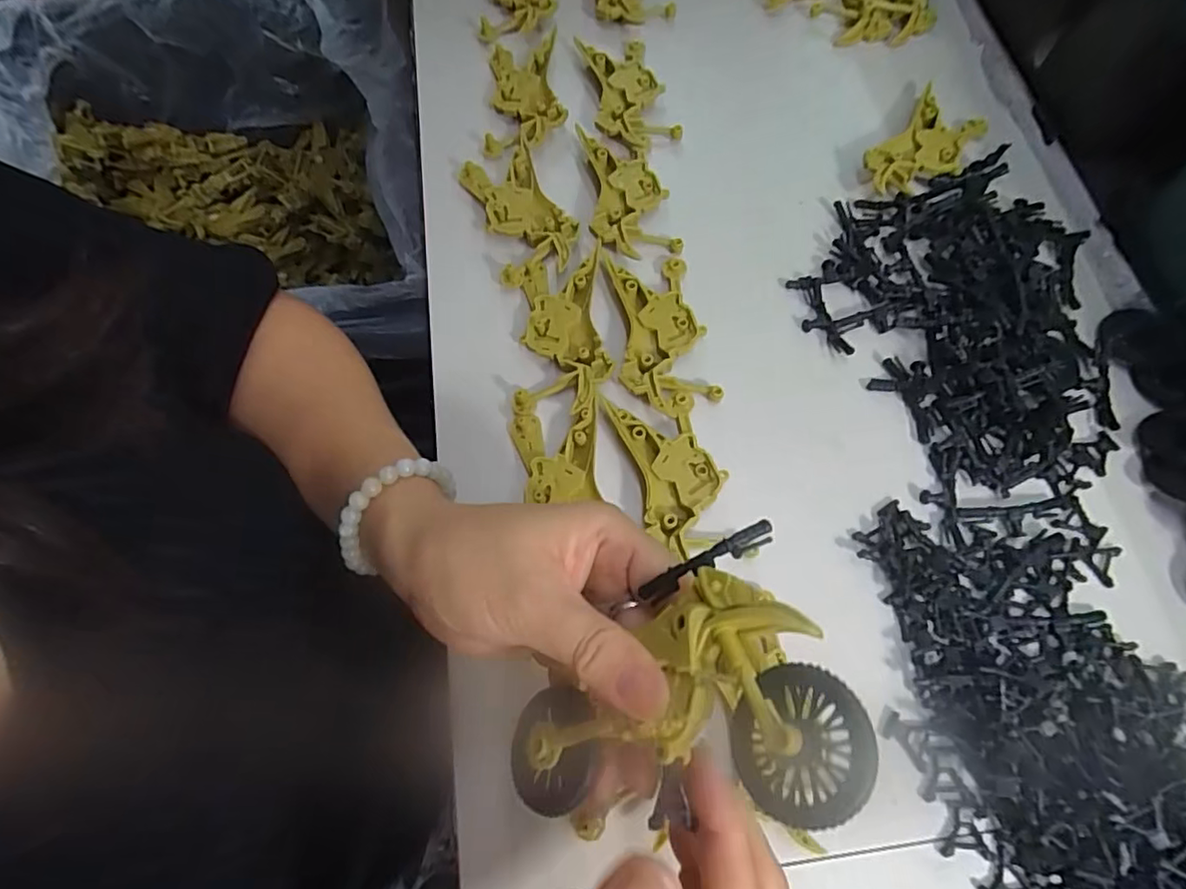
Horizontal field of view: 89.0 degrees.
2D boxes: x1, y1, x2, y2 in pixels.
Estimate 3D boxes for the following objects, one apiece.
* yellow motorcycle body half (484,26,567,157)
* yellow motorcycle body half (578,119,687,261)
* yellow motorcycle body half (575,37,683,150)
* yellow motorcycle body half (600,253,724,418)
[{"bbox_3d":[-0.044,-0.232,0.394,0.051,0.015,0.093,-2,69,1],"label":"yellow motorcycle body half"},{"bbox_3d":[0.020,-0.154,0.366,0.047,0.011,0.101,-10,69,-2],"label":"yellow motorcycle body half"},{"bbox_3d":[0.022,-0.230,0.393,0.048,0.012,0.094,-13,69,-3],"label":"yellow motorcycle body half"},{"bbox_3d":[0.035,-0.065,0.331,0.047,0.009,0.101,-10,69,-2],"label":"yellow motorcycle body half"}]

